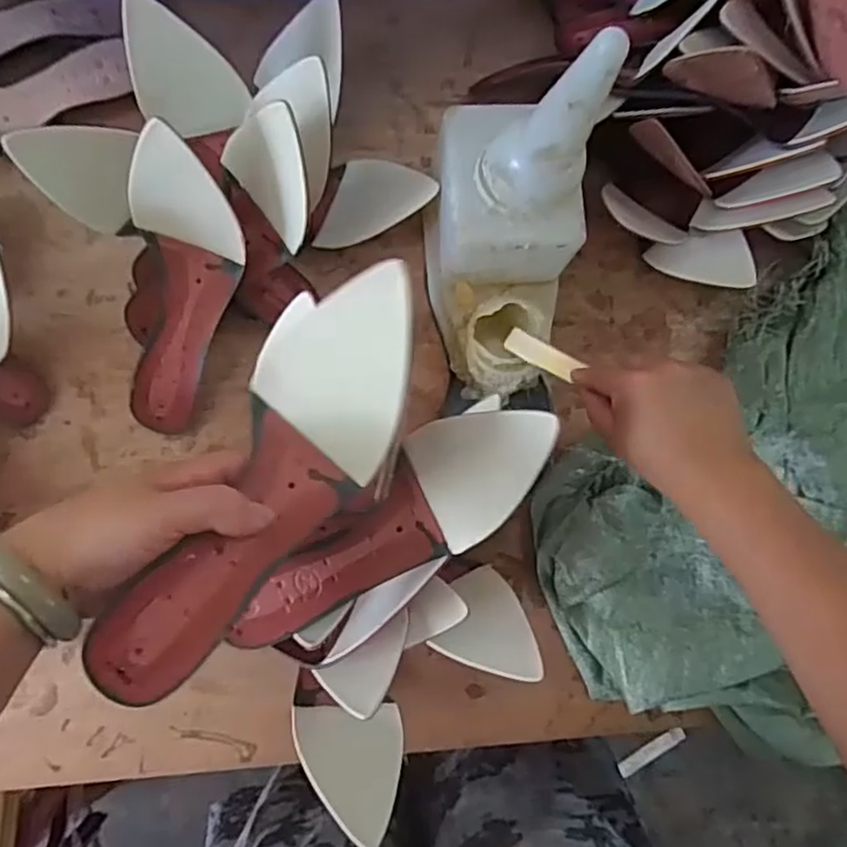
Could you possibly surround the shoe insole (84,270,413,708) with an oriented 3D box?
[{"bbox_3d":[-0.079,0.028,0.348,0.079,0.062,0.238,31,79,2],"label":"shoe insole"}]

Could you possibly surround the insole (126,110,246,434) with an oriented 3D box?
[{"bbox_3d":[-0.185,-0.100,0.514,0.076,0.057,0.237,17,122,1],"label":"insole"}]

